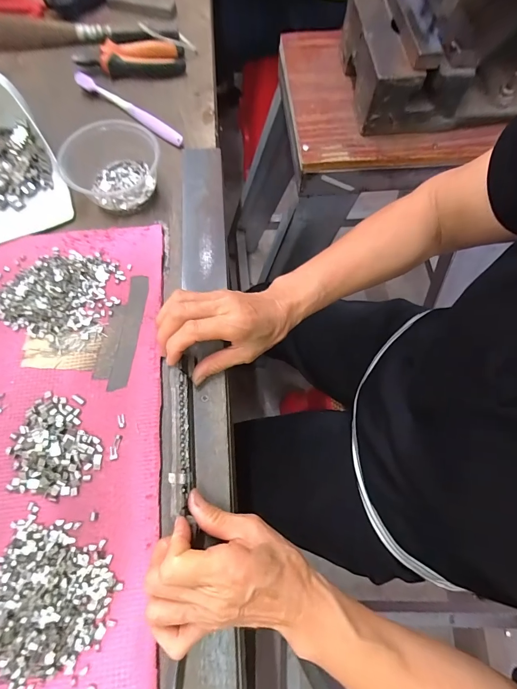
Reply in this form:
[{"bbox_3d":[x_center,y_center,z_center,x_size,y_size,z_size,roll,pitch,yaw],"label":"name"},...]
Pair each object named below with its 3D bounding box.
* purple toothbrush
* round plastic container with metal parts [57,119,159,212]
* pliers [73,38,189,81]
[{"bbox_3d":[-0.173,-0.316,0.453,0.183,0.018,0.016,33,73,12],"label":"purple toothbrush"},{"bbox_3d":[-0.169,-0.206,0.392,0.104,0.051,0.091,-33,73,-12],"label":"round plastic container with metal parts"},{"bbox_3d":[-0.183,-0.405,0.479,0.148,0.027,0.046,-6,69,-2],"label":"pliers"}]

